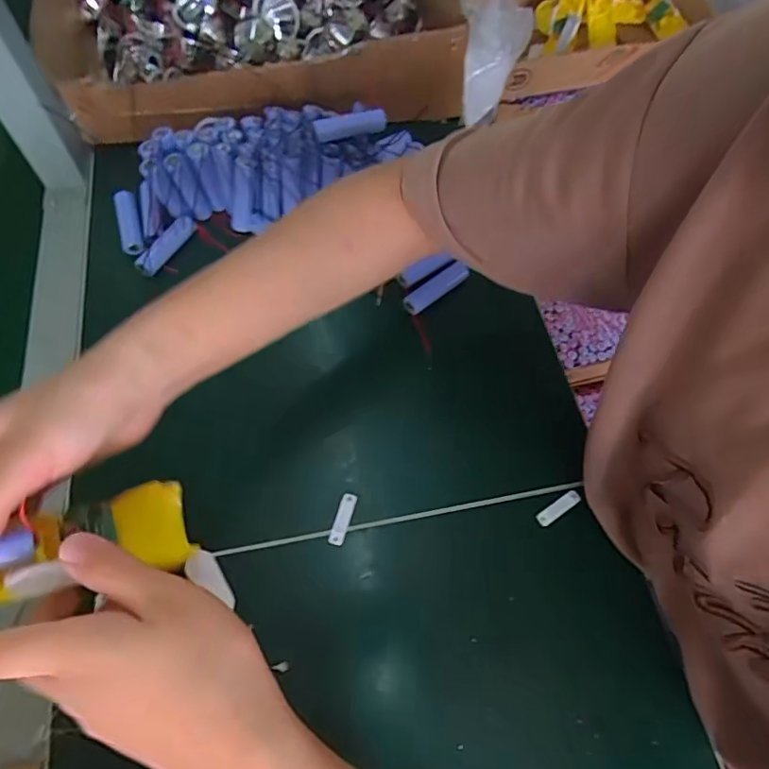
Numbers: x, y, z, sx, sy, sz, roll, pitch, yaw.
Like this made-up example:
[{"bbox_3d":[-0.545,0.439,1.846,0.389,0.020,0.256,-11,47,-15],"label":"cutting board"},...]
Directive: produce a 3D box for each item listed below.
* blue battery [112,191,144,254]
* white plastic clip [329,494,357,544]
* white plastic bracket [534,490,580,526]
[{"bbox_3d":[-0.232,-0.146,0.484,0.020,0.022,0.073,-16,64,-11],"label":"blue battery"},{"bbox_3d":[-0.030,0.097,0.385,0.011,0.005,0.037,16,62,6],"label":"white plastic clip"},{"bbox_3d":[0.129,0.091,0.392,0.038,0.004,0.010,-29,67,-17],"label":"white plastic bracket"}]

